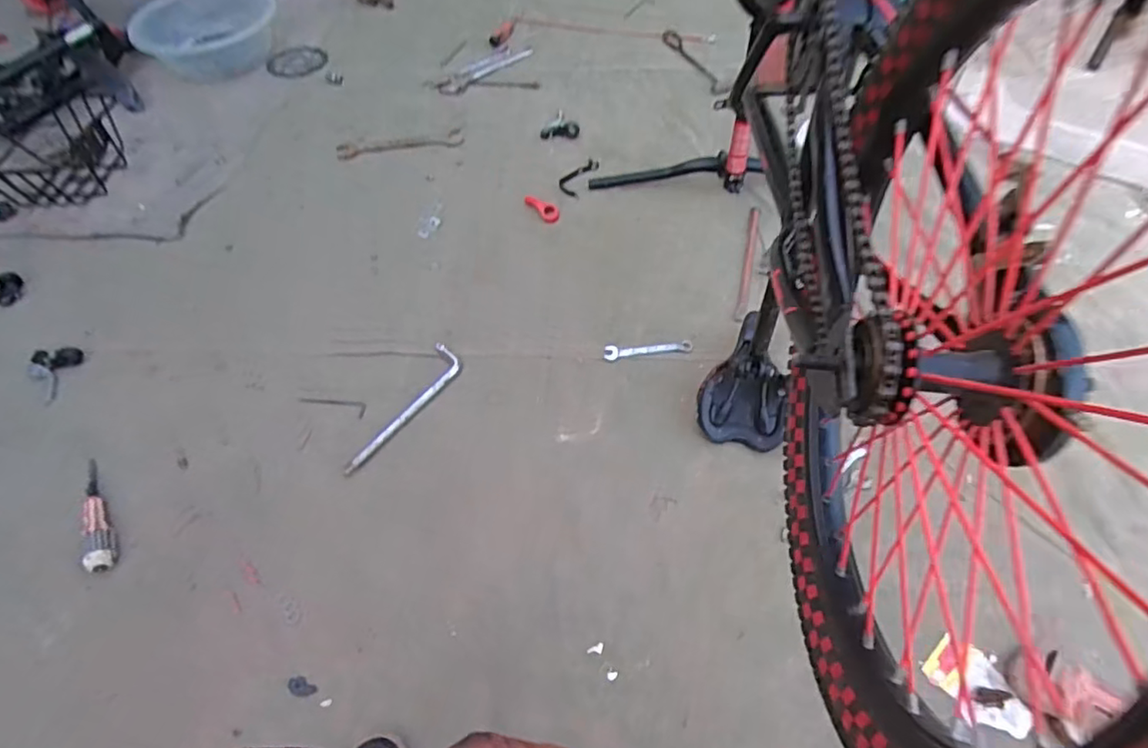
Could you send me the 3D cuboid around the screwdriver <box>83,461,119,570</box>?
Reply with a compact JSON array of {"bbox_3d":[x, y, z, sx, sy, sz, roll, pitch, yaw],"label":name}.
[{"bbox_3d":[-0.651,0.182,0.829,0.036,0.035,0.179,-22,56,-13],"label":"screwdriver"}]

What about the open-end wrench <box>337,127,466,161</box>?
[{"bbox_3d":[-0.358,-0.474,1.261,0.250,0.015,0.053,-14,56,-9],"label":"open-end wrench"}]

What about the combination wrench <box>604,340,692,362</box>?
[{"bbox_3d":[0.119,-0.038,0.963,0.140,0.004,0.028,-4,54,-1],"label":"combination wrench"}]

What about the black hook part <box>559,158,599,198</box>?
[{"bbox_3d":[0.009,-0.400,1.232,0.054,0.005,0.128,22,58,15],"label":"black hook part"}]

